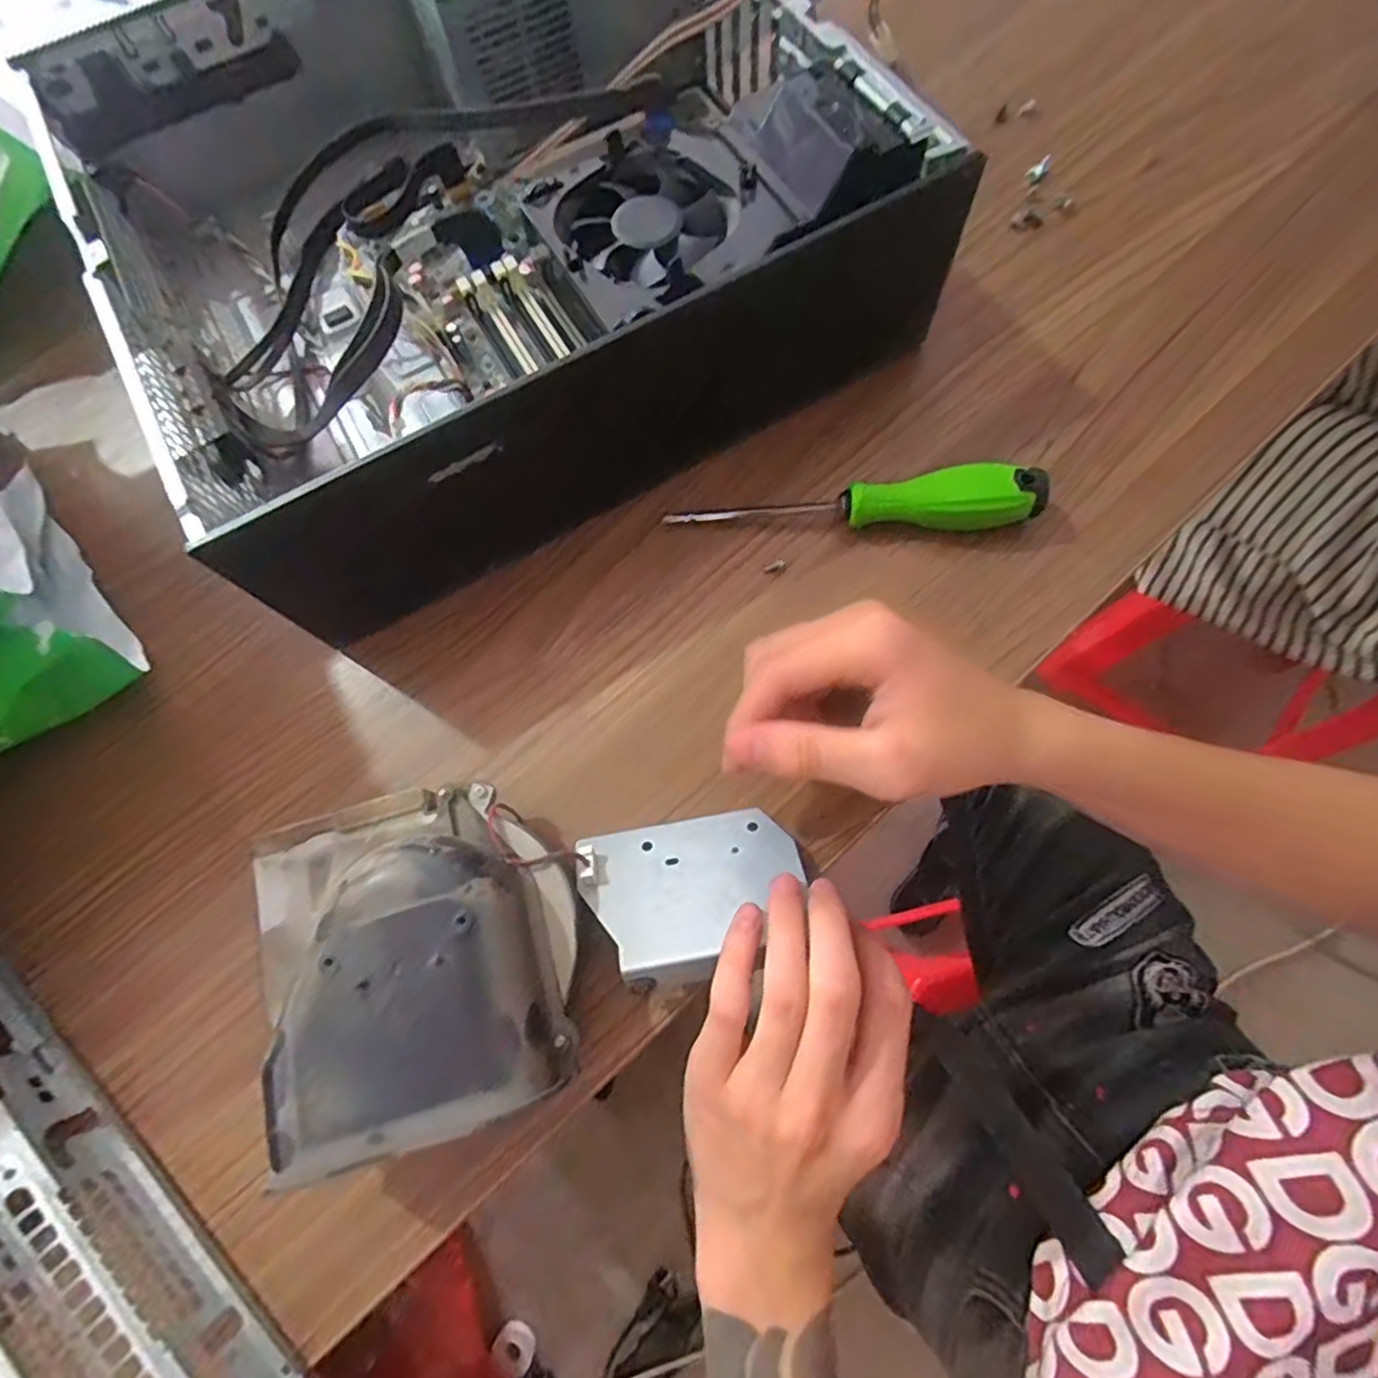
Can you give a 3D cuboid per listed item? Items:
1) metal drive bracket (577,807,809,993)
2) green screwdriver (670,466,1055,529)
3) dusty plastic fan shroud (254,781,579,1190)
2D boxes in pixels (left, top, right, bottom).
[{"bbox_3d":[0.002,0.085,0.284,0.091,0.014,0.068,-10,46,-3],"label":"metal drive bracket"},{"bbox_3d":[0.085,-0.093,0.335,0.184,0.027,0.024,-2,74,3],"label":"green screwdriver"},{"bbox_3d":[-0.108,0.103,0.265,0.120,0.067,0.121,-17,73,-1],"label":"dusty plastic fan shroud"}]

